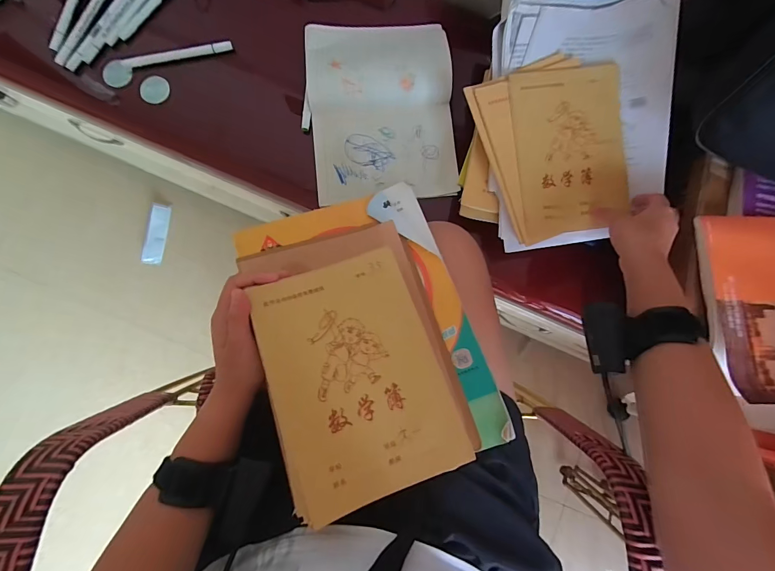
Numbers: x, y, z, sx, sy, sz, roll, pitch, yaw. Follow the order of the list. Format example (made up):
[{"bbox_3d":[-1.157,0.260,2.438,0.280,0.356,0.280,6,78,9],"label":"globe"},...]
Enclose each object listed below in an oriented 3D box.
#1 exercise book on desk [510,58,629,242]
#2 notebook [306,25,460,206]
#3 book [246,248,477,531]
[{"bbox_3d":[0.240,-0.174,0.472,0.142,0.006,0.213,-6,92,-1],"label":"exercise book on desk"},{"bbox_3d":[-0.008,-0.260,0.538,0.210,0.041,0.256,-5,84,-3],"label":"notebook"},{"bbox_3d":[-0.033,0.079,0.326,0.155,0.015,0.209,-17,75,-6],"label":"book"}]

